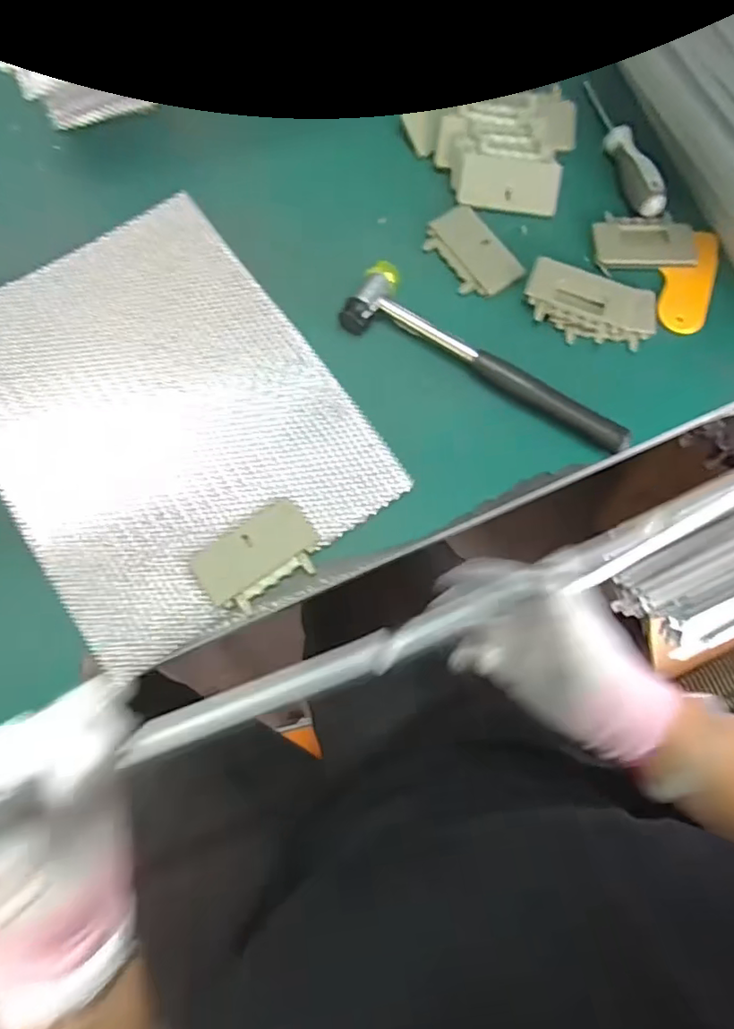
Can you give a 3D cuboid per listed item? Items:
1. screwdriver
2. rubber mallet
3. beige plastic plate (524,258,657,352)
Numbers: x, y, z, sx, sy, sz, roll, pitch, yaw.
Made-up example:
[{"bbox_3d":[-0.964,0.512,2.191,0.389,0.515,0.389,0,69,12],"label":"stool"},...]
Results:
[{"bbox_3d":[0.227,-0.333,0.517,0.022,0.020,0.149,-15,75,-5],"label":"screwdriver"},{"bbox_3d":[0.096,-0.122,0.460,0.240,0.021,0.060,29,76,7],"label":"rubber mallet"},{"bbox_3d":[0.185,-0.170,0.477,0.108,0.013,0.053,16,95,-2],"label":"beige plastic plate"}]

